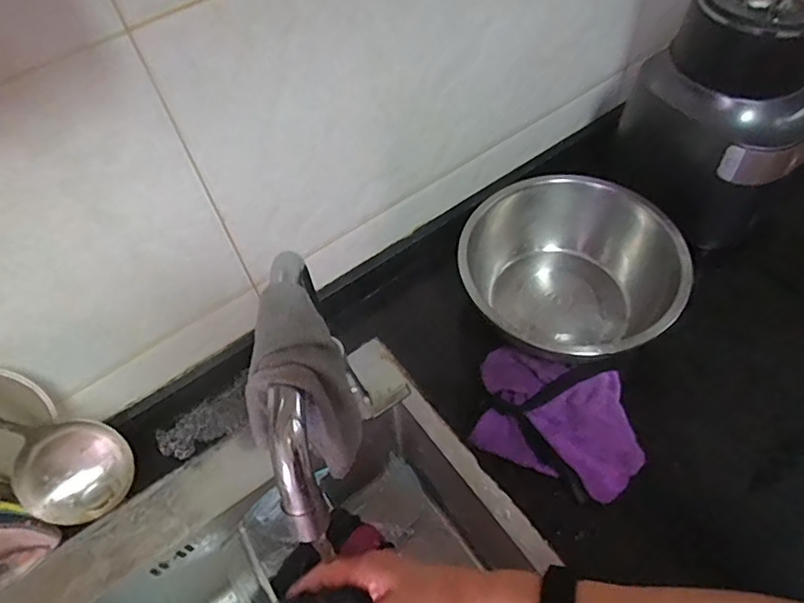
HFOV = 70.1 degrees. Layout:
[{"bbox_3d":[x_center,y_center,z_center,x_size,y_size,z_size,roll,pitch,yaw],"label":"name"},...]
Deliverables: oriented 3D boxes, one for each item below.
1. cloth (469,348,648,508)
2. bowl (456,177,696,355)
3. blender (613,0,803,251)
[{"bbox_3d":[0.163,0.129,0.623,0.163,0.045,0.169,-1,56,4],"label":"cloth"},{"bbox_3d":[0.199,-0.027,0.691,0.255,0.137,0.226,-1,56,5],"label":"bowl"},{"bbox_3d":[0.374,-0.308,0.570,0.199,0.392,0.167,21,60,18],"label":"blender"}]

